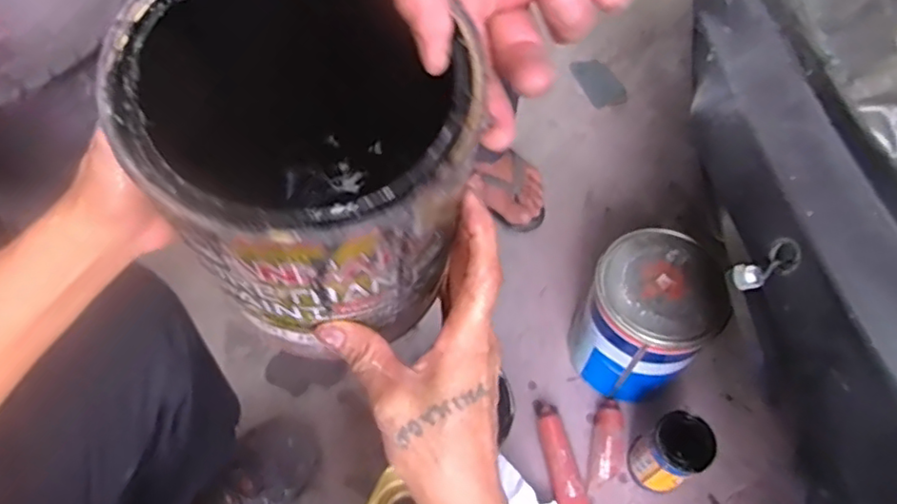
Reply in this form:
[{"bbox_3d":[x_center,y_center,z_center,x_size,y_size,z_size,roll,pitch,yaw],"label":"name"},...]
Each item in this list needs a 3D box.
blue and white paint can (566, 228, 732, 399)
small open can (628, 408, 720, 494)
[{"bbox_3d":[0.255,0.084,0.836,0.152,0.170,0.165,28,62,12],"label":"blue and white paint can"},{"bbox_3d":[0.283,0.259,0.807,0.073,0.121,0.067,2,60,-3],"label":"small open can"}]

